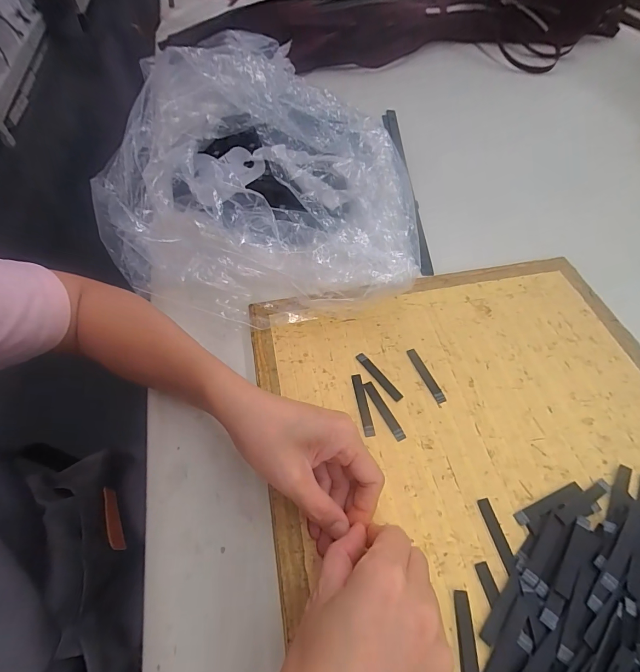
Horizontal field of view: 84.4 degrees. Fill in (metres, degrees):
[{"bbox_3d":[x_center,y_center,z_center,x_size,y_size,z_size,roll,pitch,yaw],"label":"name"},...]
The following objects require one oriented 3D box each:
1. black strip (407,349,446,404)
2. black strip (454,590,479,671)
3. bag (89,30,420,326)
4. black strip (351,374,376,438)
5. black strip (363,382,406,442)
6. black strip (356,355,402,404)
[{"bbox_3d":[0.104,0.038,0.345,0.010,0.004,0.061,-19,58,-11],"label":"black strip"},{"bbox_3d":[0.097,0.204,0.231,0.011,0.004,0.060,3,56,3],"label":"black strip"},{"bbox_3d":[-0.081,-0.191,0.423,0.406,0.119,0.342,10,57,8],"label":"bag"},{"bbox_3d":[0.040,0.063,0.327,0.010,0.004,0.061,-8,57,-4],"label":"black strip"},{"bbox_3d":[0.059,0.068,0.325,0.010,0.004,0.060,-24,59,-14],"label":"black strip"},{"bbox_3d":[0.058,0.039,0.345,0.009,0.004,0.060,-32,61,-18],"label":"black strip"}]

